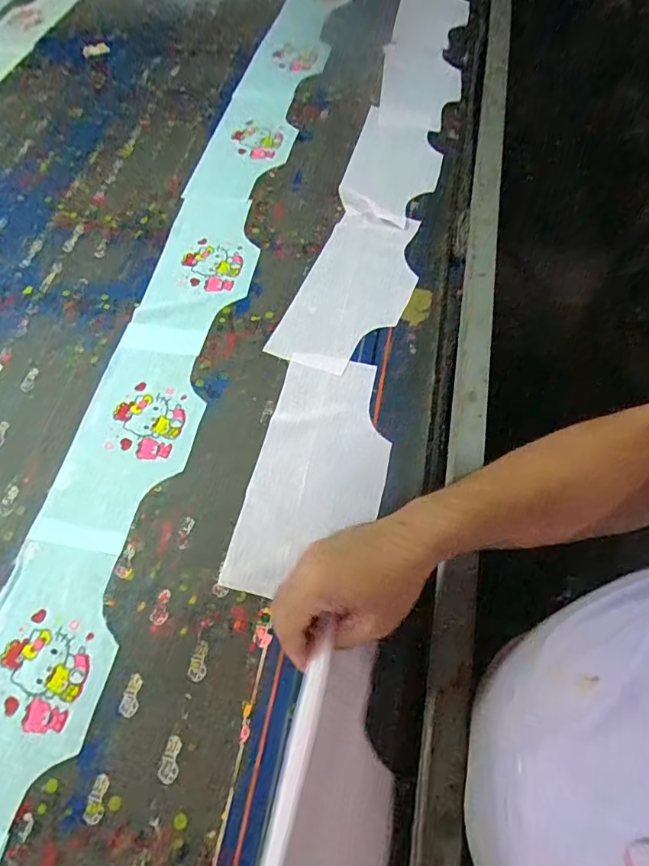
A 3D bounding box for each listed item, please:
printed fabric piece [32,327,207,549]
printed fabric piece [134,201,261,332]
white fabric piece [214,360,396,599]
[{"bbox_3d":[-0.213,-0.008,0.583,0.132,0.006,0.283,9,63,8],"label":"printed fabric piece"},{"bbox_3d":[-0.160,-0.238,0.701,0.133,0.006,0.233,8,63,8],"label":"printed fabric piece"},{"bbox_3d":[-0.005,0.041,0.550,0.135,0.008,0.270,12,64,8],"label":"white fabric piece"}]

